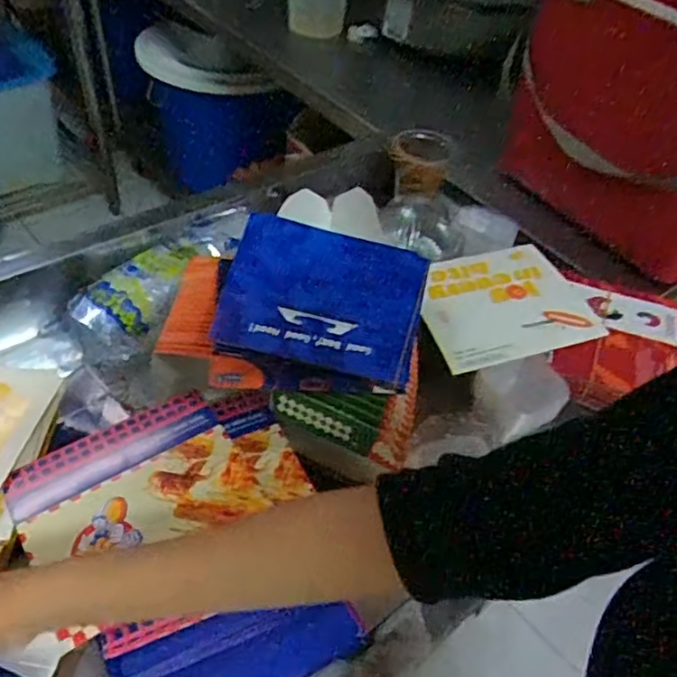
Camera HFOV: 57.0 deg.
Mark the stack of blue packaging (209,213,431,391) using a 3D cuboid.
[{"bbox_3d":[-0.012,-0.043,0.590,0.177,0.034,0.159,11,49,3],"label":"stack of blue packaging"}]

